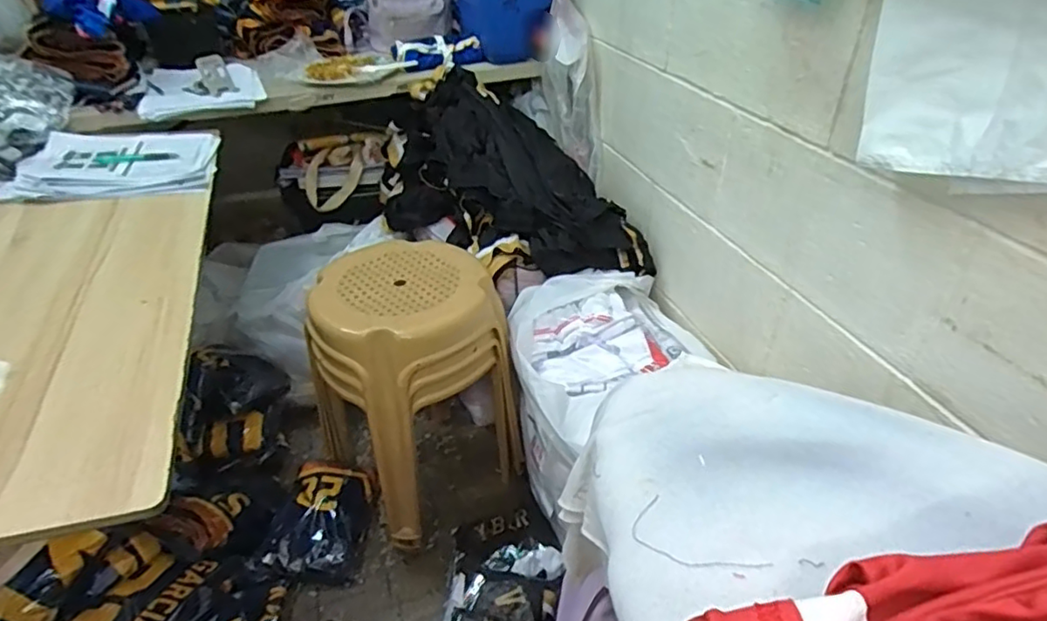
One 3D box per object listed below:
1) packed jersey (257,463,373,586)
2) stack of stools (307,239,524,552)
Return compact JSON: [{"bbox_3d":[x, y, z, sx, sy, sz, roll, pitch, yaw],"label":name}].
[{"bbox_3d":[-0.392,0.419,1.210,0.184,0.035,0.221,21,49,-8],"label":"packed jersey"},{"bbox_3d":[-0.215,0.128,1.167,0.304,0.431,0.310,-27,43,-31],"label":"stack of stools"}]

